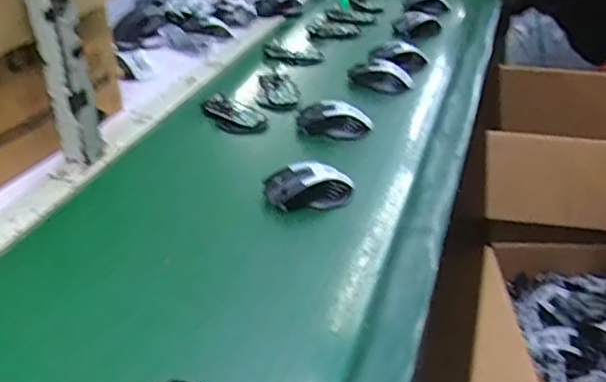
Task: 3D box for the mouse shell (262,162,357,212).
[{"bbox_3d":[0.009,-0.007,0.736,0.116,0.036,0.058,1,35,-3],"label":"mouse shell"}]

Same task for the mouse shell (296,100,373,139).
[{"bbox_3d":[0.048,-0.108,0.886,0.115,0.038,0.059,8,35,8],"label":"mouse shell"}]

